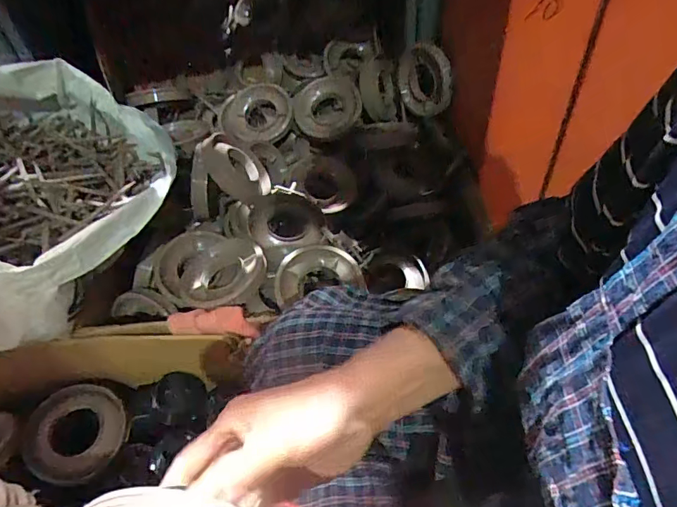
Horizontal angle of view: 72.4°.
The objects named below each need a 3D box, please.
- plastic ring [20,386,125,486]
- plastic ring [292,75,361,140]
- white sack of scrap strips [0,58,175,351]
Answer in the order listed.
[{"bbox_3d":[-0.357,0.246,0.635,0.122,0.032,0.122,10,54,-14],"label":"plastic ring"},{"bbox_3d":[-0.022,-0.281,0.883,0.126,0.021,0.118,0,90,-3],"label":"plastic ring"},{"bbox_3d":[-0.428,-0.098,0.609,0.406,0.273,0.398,-1,49,5],"label":"white sack of scrap strips"}]

